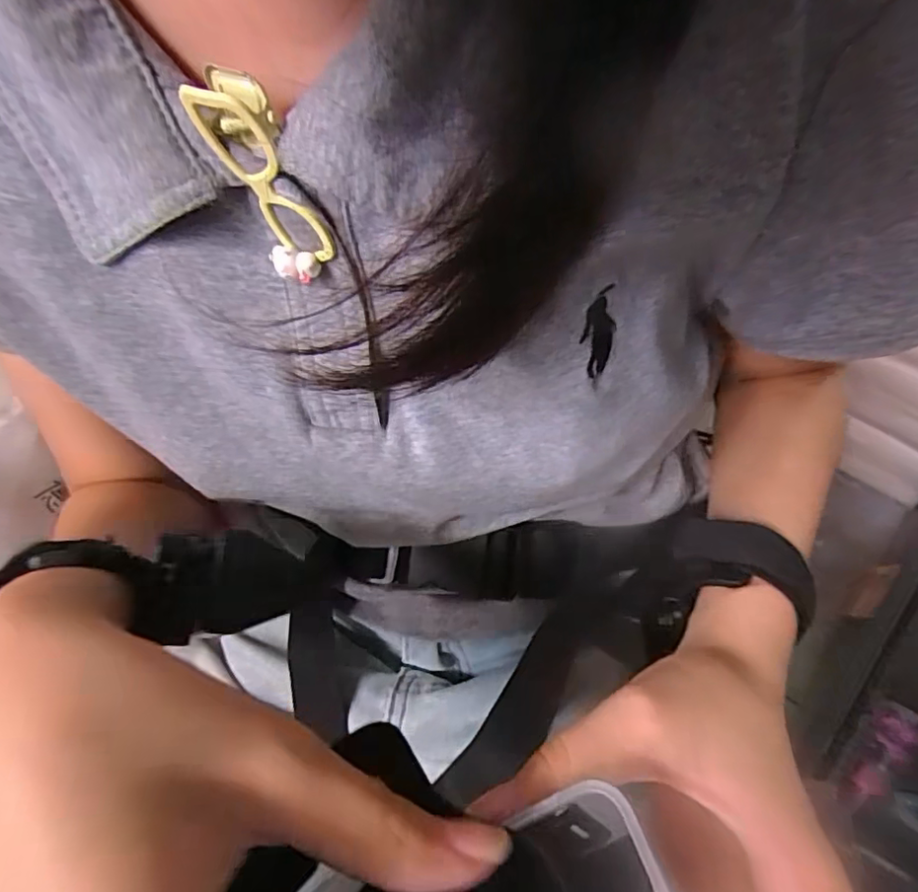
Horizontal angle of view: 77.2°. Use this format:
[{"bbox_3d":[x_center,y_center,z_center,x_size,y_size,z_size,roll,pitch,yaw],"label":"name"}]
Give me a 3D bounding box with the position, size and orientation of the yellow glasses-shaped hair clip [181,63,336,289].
[{"bbox_3d":[-0.051,-0.070,0.154,0.022,0.058,0.010,18,59,17],"label":"yellow glasses-shaped hair clip"}]

